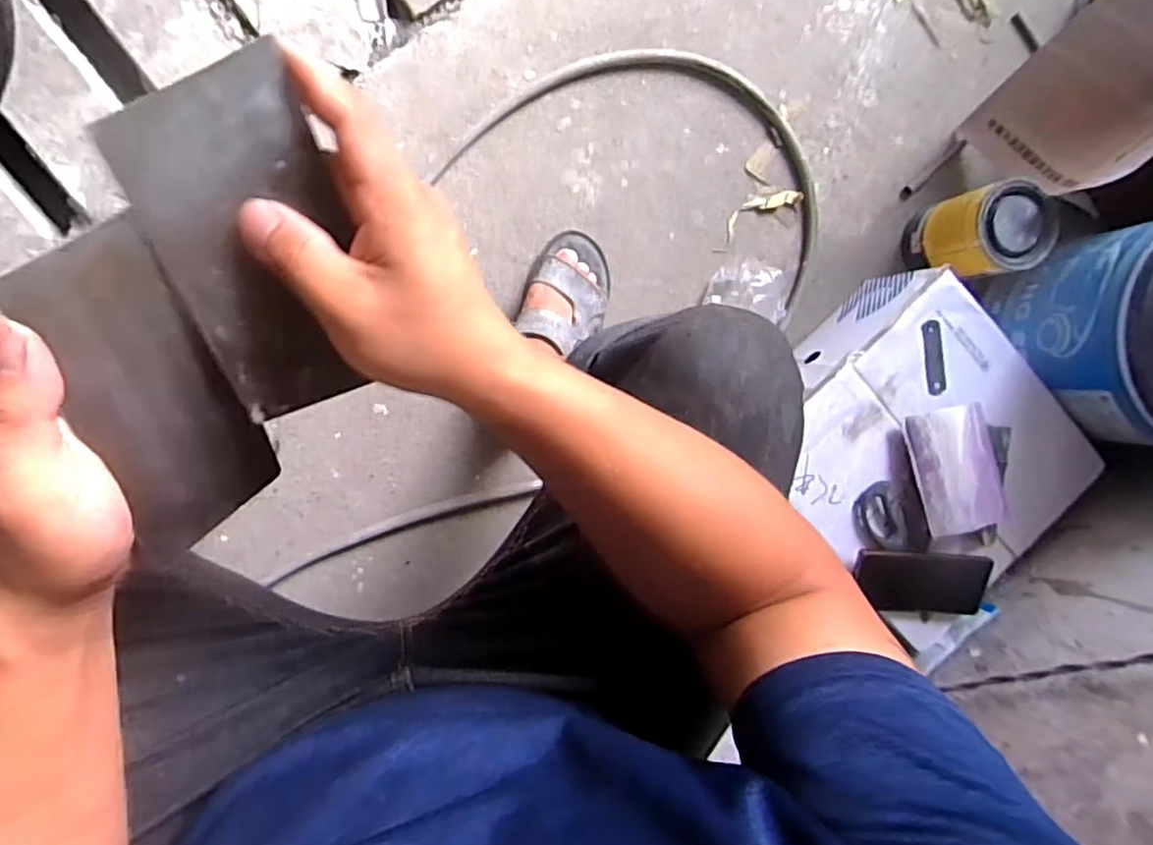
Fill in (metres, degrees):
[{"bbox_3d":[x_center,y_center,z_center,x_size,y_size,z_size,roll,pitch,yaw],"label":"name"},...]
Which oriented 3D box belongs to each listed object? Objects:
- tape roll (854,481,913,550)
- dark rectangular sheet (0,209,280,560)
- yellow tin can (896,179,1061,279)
[{"bbox_3d":[0.353,0.107,0.750,0.060,0.018,0.075,-13,98,-9],"label":"tape roll"},{"bbox_3d":[-0.169,-0.011,0.266,0.005,0.065,0.129,9,127,25],"label":"dark rectangular sheet"},{"bbox_3d":[0.528,-0.247,0.865,0.116,0.149,0.109,-1,94,-9],"label":"yellow tin can"}]

